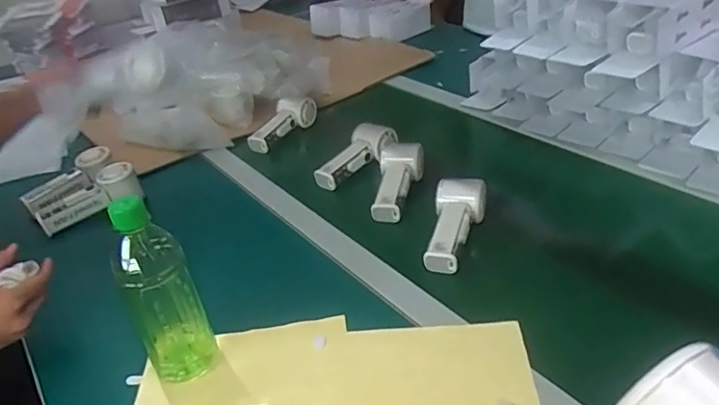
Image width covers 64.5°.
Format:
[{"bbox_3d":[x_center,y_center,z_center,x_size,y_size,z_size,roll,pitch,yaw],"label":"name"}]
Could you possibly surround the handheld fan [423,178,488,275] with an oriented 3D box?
[{"bbox_3d":[0.121,0.031,0.734,0.065,0.046,0.147,8,47,21],"label":"handheld fan"}]

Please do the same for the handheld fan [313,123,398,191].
[{"bbox_3d":[-0.008,-0.073,0.910,0.066,0.041,0.156,26,57,40],"label":"handheld fan"}]

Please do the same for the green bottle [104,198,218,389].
[{"bbox_3d":[-0.193,0.087,0.556,0.067,0.210,0.059,-23,36,-25],"label":"green bottle"}]

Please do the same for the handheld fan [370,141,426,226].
[{"bbox_3d":[0.052,-0.028,0.831,0.065,0.048,0.138,4,46,16],"label":"handheld fan"}]

